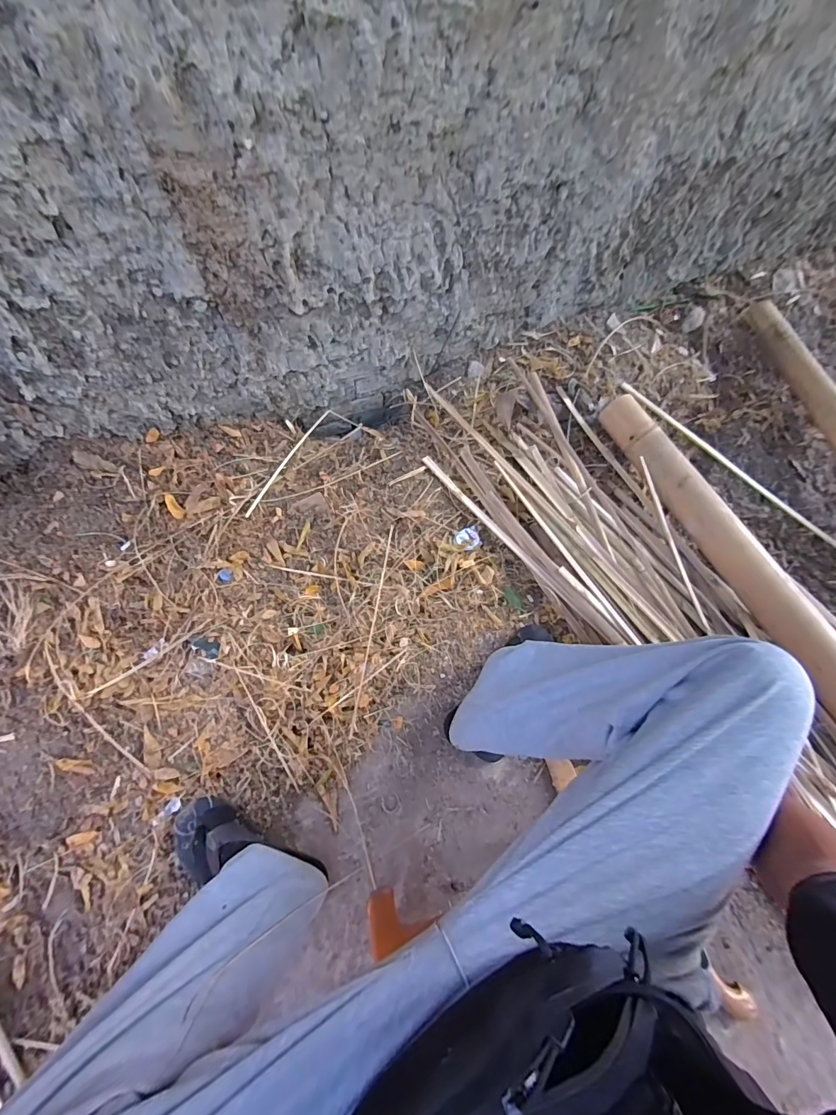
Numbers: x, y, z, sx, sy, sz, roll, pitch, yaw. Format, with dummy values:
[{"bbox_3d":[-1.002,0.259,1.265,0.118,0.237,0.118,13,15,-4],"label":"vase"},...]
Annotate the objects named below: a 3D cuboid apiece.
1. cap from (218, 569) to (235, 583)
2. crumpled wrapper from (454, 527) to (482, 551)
[{"bbox_3d":[-0.370,0.036,0.794,0.026,0.007,0.028,1,67,-1],"label":"cap"},{"bbox_3d":[0.104,-0.038,0.860,0.054,0.012,0.048,-22,69,-11],"label":"crumpled wrapper"}]

